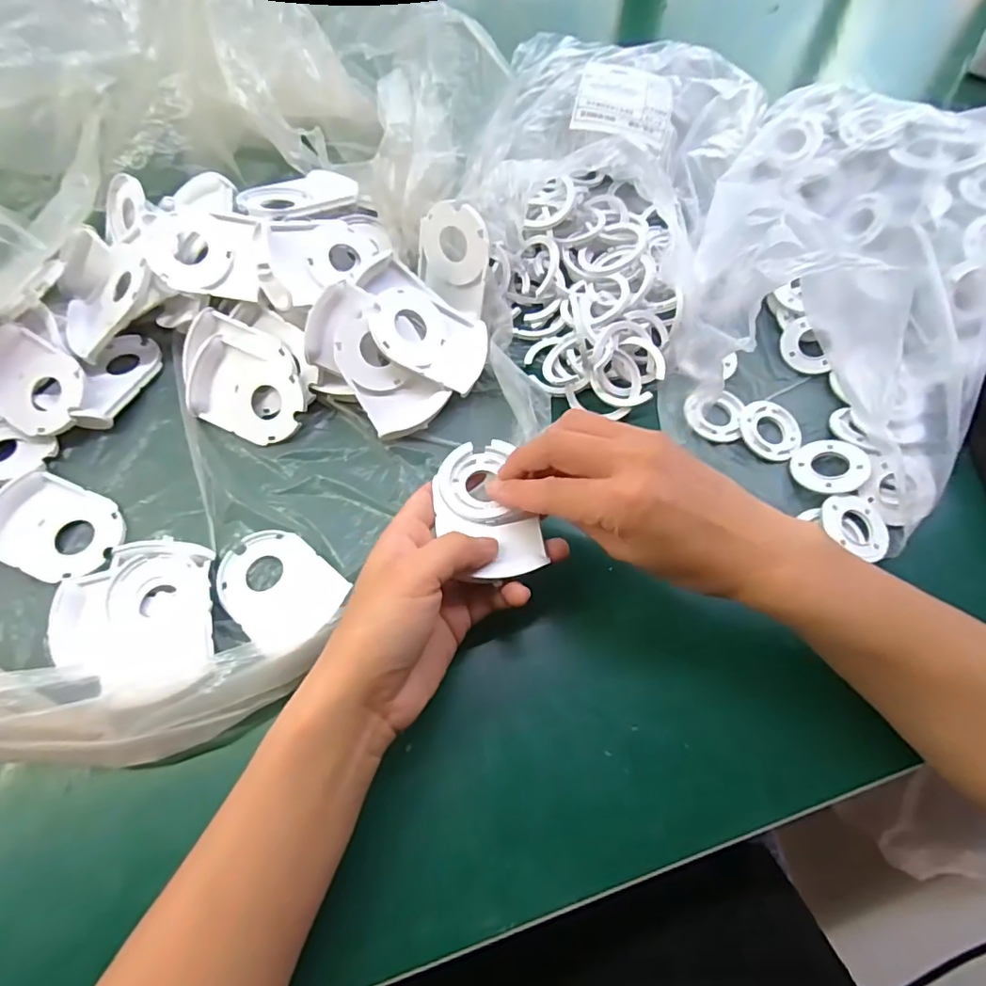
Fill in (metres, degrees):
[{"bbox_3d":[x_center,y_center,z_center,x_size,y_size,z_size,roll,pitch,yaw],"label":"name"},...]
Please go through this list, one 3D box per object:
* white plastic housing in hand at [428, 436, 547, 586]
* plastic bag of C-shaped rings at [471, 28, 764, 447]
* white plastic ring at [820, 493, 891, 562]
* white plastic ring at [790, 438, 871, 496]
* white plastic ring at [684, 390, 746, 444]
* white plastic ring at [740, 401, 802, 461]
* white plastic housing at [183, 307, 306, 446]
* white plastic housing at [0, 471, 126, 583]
[{"bbox_3d":[-0.004,0.009,0.300,0.050,0.013,0.082,-14,65,-7],"label":"white plastic housing in hand"},{"bbox_3d":[0.099,-0.236,0.432,0.217,0.079,0.429,9,64,4],"label":"plastic bag of C-shaped rings"},{"bbox_3d":[0.229,0.019,0.343,0.044,0.008,0.040,37,69,16],"label":"white plastic ring"},{"bbox_3d":[0.222,-0.018,0.362,0.045,0.007,0.042,-13,51,17],"label":"white plastic ring"},{"bbox_3d":[0.159,-0.054,0.384,0.043,0.009,0.039,-13,67,-13],"label":"white plastic ring"},{"bbox_3d":[0.192,-0.044,0.379,0.042,0.009,0.042,0,64,-1],"label":"white plastic ring"},{"bbox_3d":[-0.170,-0.077,0.378,0.092,0.020,0.072,21,95,8],"label":"white plastic housing"},{"bbox_3d":[-0.271,0.021,0.337,0.076,0.019,0.058,21,65,9],"label":"white plastic housing"}]

